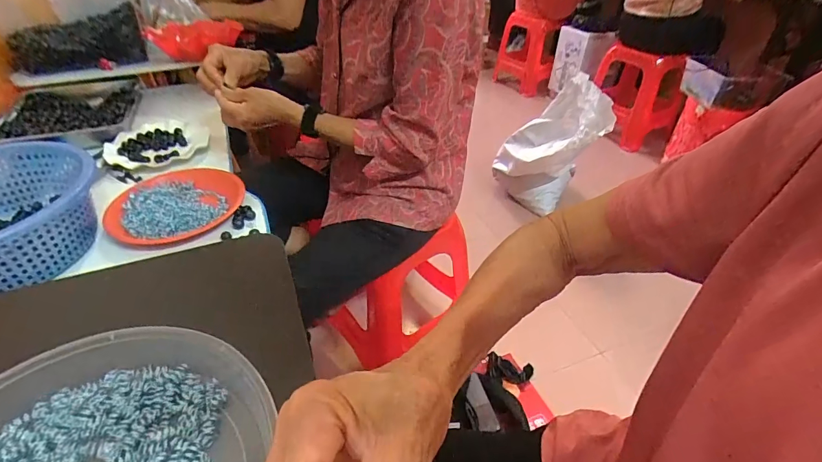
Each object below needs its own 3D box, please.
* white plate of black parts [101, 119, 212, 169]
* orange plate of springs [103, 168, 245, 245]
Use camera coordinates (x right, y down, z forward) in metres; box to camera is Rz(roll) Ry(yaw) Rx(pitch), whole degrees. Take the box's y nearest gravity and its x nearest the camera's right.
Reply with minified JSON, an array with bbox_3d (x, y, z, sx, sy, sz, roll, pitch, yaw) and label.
[{"bbox_3d":[-0.494,-0.169,0.800,0.180,0.021,0.196,-18,42,-22],"label":"white plate of black parts"},{"bbox_3d":[-0.363,-0.041,0.633,0.166,0.025,0.181,0,39,0],"label":"orange plate of springs"}]

